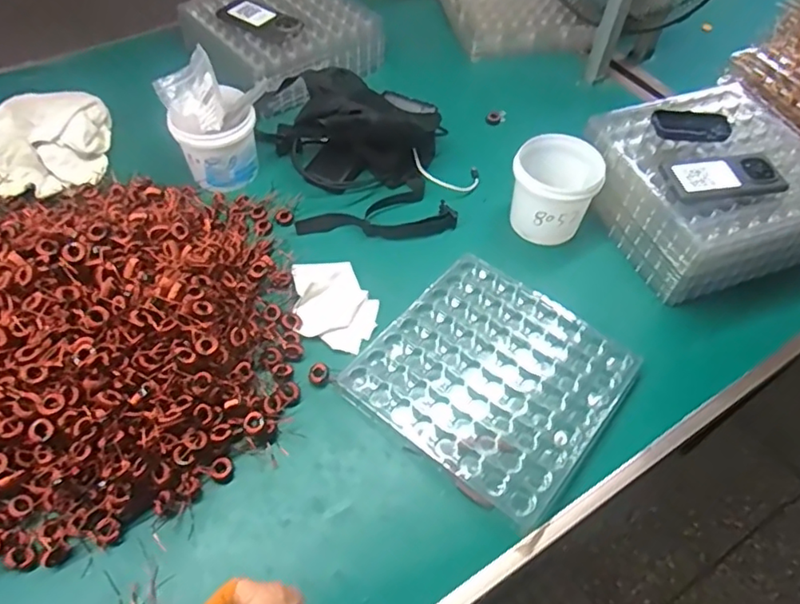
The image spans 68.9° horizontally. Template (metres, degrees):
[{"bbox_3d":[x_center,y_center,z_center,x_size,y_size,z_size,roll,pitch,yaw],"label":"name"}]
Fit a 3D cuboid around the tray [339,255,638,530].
[{"bbox_3d":[0.120,0.089,0.754,0.288,0.021,0.290,35,60,21],"label":"tray"}]

